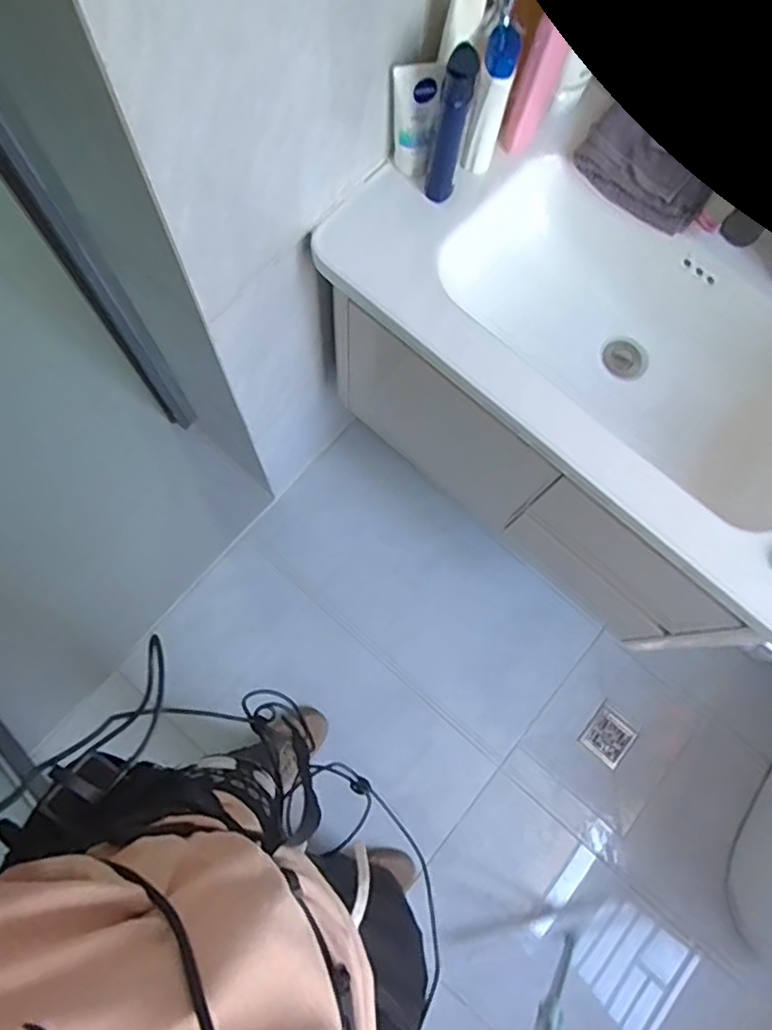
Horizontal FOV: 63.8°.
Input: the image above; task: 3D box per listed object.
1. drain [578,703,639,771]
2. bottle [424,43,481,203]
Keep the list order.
[{"bbox_3d":[0.525,0.526,1.462,0.108,0.016,0.107,41,74,12],"label":"drain"},{"bbox_3d":[0.074,-0.449,0.729,0.044,0.170,0.045,7,70,1],"label":"bottle"}]

